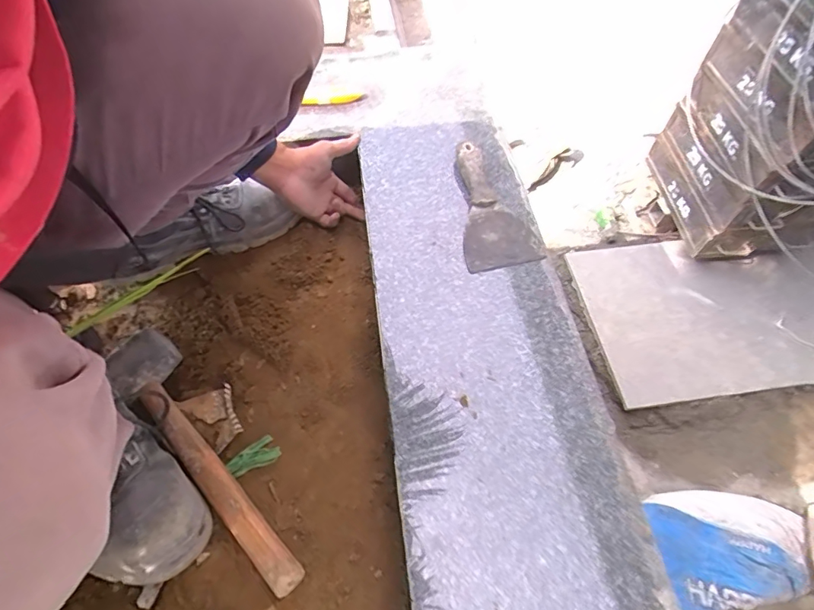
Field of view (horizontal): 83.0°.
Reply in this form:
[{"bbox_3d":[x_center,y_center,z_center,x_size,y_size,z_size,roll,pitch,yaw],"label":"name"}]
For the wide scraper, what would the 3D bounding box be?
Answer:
[{"bbox_3d":[0.097,-0.130,0.576,0.089,0.030,0.184,-12,61,-6],"label":"wide scraper"}]

